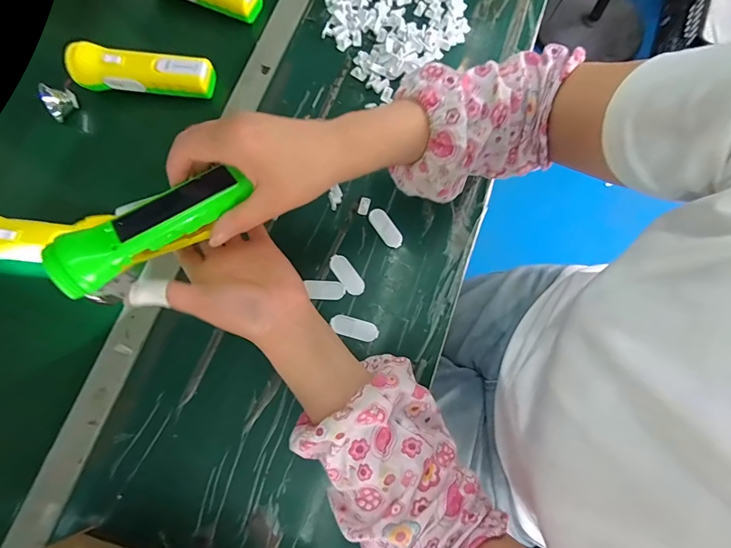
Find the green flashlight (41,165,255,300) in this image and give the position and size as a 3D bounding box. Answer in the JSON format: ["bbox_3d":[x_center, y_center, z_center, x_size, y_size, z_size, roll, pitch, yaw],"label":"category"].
[{"bbox_3d":[-0.158,-0.038,0.282,0.140,0.032,0.046,-35,76,-20],"label":"green flashlight"}]

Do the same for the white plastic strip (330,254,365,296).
[{"bbox_3d":[-0.020,0.001,0.406,0.020,0.004,0.050,-34,75,-5],"label":"white plastic strip"}]

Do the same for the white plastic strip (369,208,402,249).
[{"bbox_3d":[0.023,-0.052,0.419,0.020,0.005,0.052,-35,75,-6],"label":"white plastic strip"}]

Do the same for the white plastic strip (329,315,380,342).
[{"bbox_3d":[-0.012,0.056,0.391,0.050,0.004,0.021,15,76,8],"label":"white plastic strip"}]

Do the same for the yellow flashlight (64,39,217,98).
[{"bbox_3d":[-0.275,-0.250,0.463,0.173,0.041,0.045,4,75,5],"label":"yellow flashlight"}]

